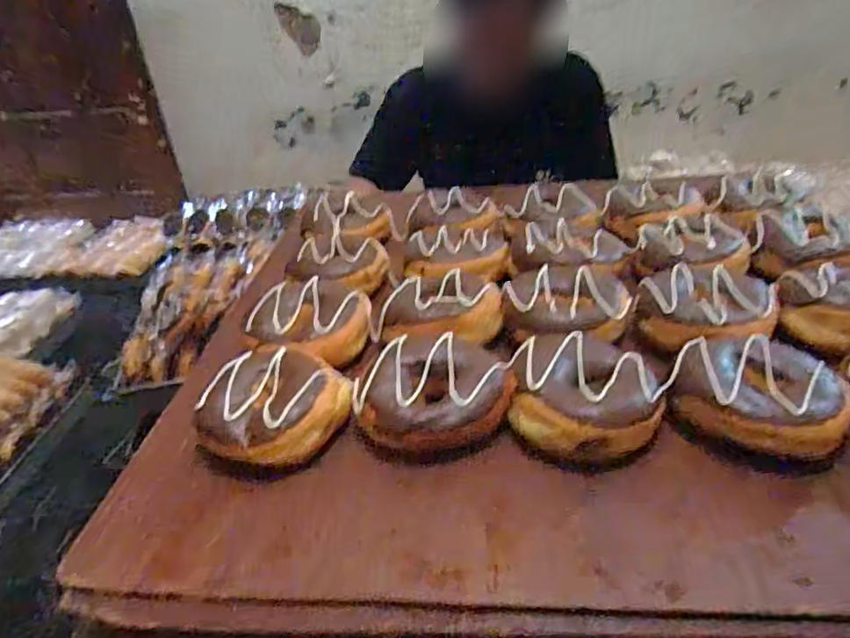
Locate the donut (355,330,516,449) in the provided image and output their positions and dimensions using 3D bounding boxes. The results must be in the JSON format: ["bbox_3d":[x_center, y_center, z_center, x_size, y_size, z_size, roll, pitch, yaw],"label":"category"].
[{"bbox_3d":[0.005,0.052,0.383,0.088,0.044,0.087,-5,33,3],"label":"donut"}]

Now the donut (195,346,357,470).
[{"bbox_3d":[-0.100,0.057,0.380,0.083,0.031,0.087,-5,33,3],"label":"donut"}]

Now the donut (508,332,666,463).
[{"bbox_3d":[0.105,0.050,0.374,0.094,0.039,0.097,1,33,12],"label":"donut"}]

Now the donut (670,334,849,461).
[{"bbox_3d":[0.210,0.049,0.360,0.093,0.037,0.089,-5,33,3],"label":"donut"}]

